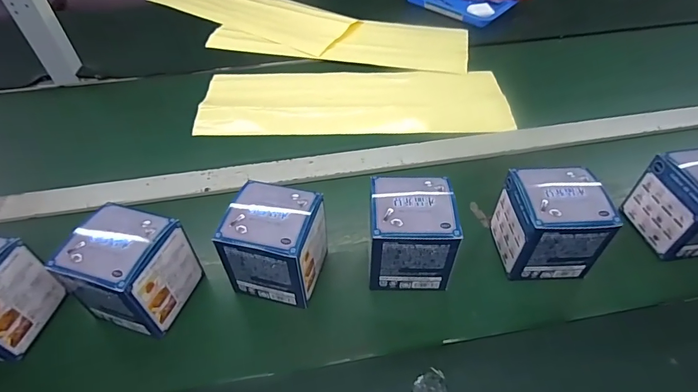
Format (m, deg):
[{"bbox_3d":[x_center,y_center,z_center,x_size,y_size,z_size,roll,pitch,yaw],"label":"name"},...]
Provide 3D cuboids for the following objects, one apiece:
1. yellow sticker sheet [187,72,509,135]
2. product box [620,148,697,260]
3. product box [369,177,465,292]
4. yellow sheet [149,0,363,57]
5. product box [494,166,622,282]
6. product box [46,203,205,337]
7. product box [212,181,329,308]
[{"bbox_3d":[0.009,-0.158,0.655,0.477,0.026,0.178,1,44,0],"label":"yellow sticker sheet"},{"bbox_3d":[0.377,0.009,0.430,0.087,0.097,0.080,-3,46,-2],"label":"product box"},{"bbox_3d":[0.062,0.039,0.408,0.081,0.092,0.074,0,46,1],"label":"product box"},{"bbox_3d":[-0.223,-0.401,0.854,0.488,0.010,0.147,27,57,23],"label":"yellow sheet"},{"bbox_3d":[0.209,0.030,0.415,0.085,0.094,0.079,-3,46,-2],"label":"product box"},{"bbox_3d":[-0.209,0.072,0.381,0.087,0.090,0.084,13,48,13],"label":"product box"},{"bbox_3d":[-0.072,0.049,0.400,0.082,0.090,0.078,11,47,11],"label":"product box"}]

